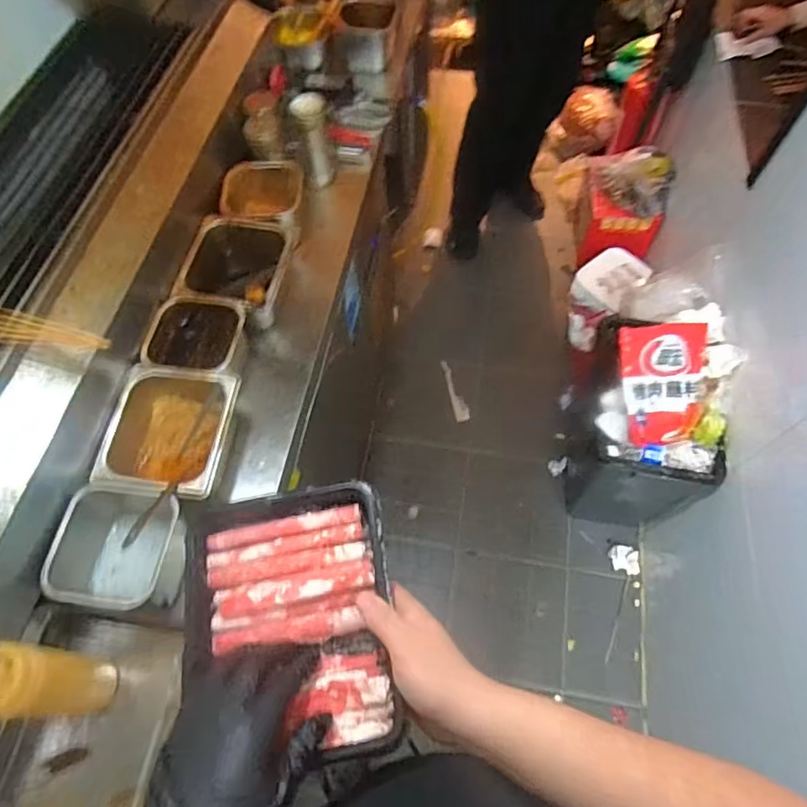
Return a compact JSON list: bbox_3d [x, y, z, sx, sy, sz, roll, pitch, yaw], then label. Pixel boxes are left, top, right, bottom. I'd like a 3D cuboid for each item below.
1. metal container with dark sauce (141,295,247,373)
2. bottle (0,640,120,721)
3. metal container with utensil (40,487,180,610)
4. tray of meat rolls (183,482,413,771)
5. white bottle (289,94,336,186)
[{"bbox_3d":[-0.307,-0.088,0.853,0.130,0.099,0.131,1,61,-2],"label":"metal container with dark sauce"},{"bbox_3d":[-0.383,0.302,0.599,0.068,0.186,0.067,7,61,2],"label":"bottle"},{"bbox_3d":[-0.357,0.186,0.718,0.138,0.102,0.155,8,61,2],"label":"metal container with utensil"},{"bbox_3d":[-0.097,0.178,0.468,0.172,0.045,0.212,-7,61,-7],"label":"tray of meat rolls"},{"bbox_3d":[-0.167,-0.487,1.040,0.067,0.156,0.057,-8,61,-7],"label":"white bottle"}]

